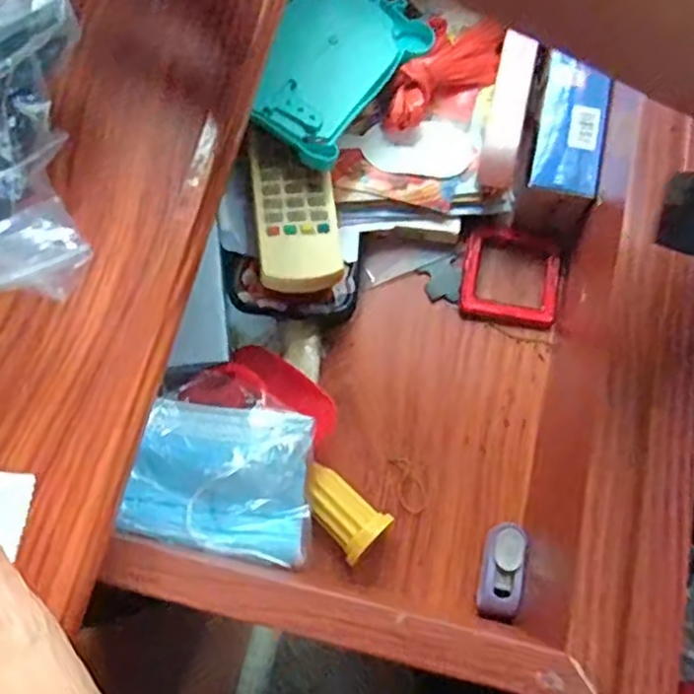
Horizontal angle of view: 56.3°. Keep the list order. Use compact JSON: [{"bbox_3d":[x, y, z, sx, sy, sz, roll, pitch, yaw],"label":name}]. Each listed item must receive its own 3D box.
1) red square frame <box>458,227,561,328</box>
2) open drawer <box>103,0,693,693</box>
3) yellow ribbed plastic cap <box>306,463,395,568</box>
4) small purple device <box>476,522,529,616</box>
[{"bbox_3d":[0.107,-0.048,0.427,0.061,0.014,0.064,8,74,2],"label":"red square frame"},{"bbox_3d":[0.048,-0.064,0.371,0.247,0.134,0.432,12,74,3],"label":"open drawer"},{"bbox_3d":[-0.004,0.095,0.380,0.053,0.025,0.031,43,78,11],"label":"yellow ribbed plastic cap"},{"bbox_3d":[0.089,0.127,0.372,0.022,0.019,0.051,12,74,3],"label":"small purple device"}]

